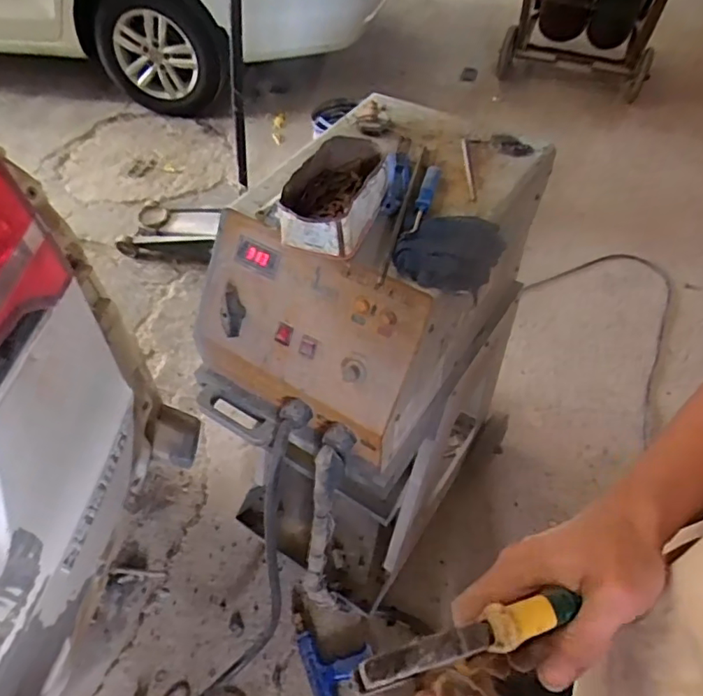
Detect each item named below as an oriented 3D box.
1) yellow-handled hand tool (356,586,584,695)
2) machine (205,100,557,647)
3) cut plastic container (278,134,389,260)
[{"bbox_3d":[0.063,0.144,0.272,0.128,0.015,0.016,-2,47,-28],"label":"yellow-handled hand tool"},{"bbox_3d":[0.026,0.062,1.063,0.368,0.892,0.593,30,58,21],"label":"machine"},{"bbox_3d":[-0.030,-0.207,0.743,0.128,0.060,0.179,21,55,15],"label":"cut plastic container"}]

